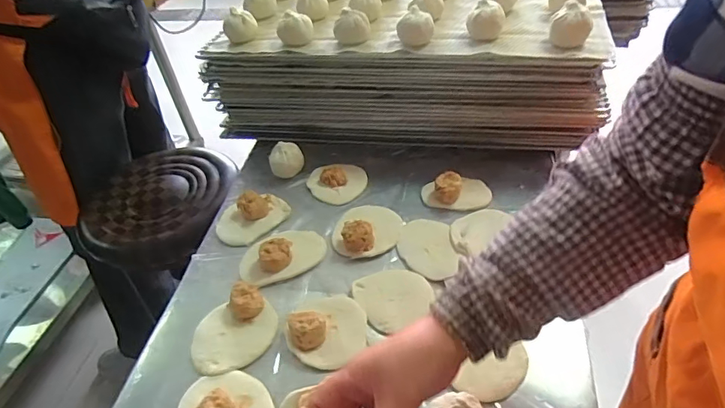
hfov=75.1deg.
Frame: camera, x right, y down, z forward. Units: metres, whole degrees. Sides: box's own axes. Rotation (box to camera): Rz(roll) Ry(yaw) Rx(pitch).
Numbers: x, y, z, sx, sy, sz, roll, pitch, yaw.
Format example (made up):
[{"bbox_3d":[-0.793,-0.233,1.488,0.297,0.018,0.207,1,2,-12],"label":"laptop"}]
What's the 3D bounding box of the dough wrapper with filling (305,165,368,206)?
[{"bbox_3d":[-0.036,-0.038,0.715,0.086,0.024,0.078,-23,46,-16],"label":"dough wrapper with filling"}]

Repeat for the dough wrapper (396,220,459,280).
[{"bbox_3d":[0.082,0.057,0.607,0.069,0.004,0.101,-9,42,3],"label":"dough wrapper"}]

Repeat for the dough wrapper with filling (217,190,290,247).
[{"bbox_3d":[-0.156,0.013,0.663,0.101,0.034,0.075,-21,45,-14],"label":"dough wrapper with filling"}]

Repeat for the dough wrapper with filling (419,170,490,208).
[{"bbox_3d":[0.132,-0.025,0.665,0.094,0.031,0.055,-1,44,7],"label":"dough wrapper with filling"}]

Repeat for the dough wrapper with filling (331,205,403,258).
[{"bbox_3d":[0.005,0.025,0.632,0.088,0.031,0.092,-4,44,4],"label":"dough wrapper with filling"}]

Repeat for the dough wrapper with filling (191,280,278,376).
[{"bbox_3d":[-0.147,0.138,0.530,0.096,0.031,0.085,-21,45,-14],"label":"dough wrapper with filling"}]

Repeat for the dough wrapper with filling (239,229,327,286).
[{"bbox_3d":[-0.106,0.056,0.614,0.111,0.037,0.081,-17,44,-10],"label":"dough wrapper with filling"}]

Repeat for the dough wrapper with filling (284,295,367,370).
[{"bbox_3d":[-0.040,0.132,0.525,0.085,0.028,0.087,-4,44,4],"label":"dough wrapper with filling"}]

